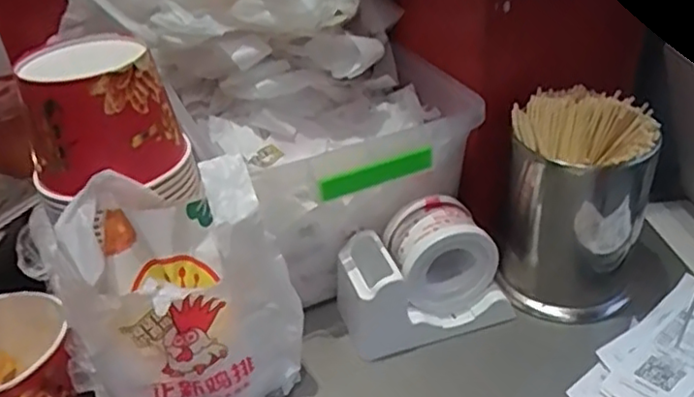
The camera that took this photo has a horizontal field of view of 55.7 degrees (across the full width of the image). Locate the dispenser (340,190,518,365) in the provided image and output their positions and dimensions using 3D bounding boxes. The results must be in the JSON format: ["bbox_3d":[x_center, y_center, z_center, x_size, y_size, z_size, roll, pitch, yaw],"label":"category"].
[{"bbox_3d":[0.067,0.068,0.607,0.145,0.099,0.088,-13,36,-12],"label":"dispenser"}]

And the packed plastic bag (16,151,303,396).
[{"bbox_3d":[-0.144,0.082,0.534,0.172,0.205,0.132,-21,38,-22],"label":"packed plastic bag"}]

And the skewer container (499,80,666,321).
[{"bbox_3d":[0.216,0.011,0.626,0.123,0.187,0.116,16,40,26],"label":"skewer container"}]

